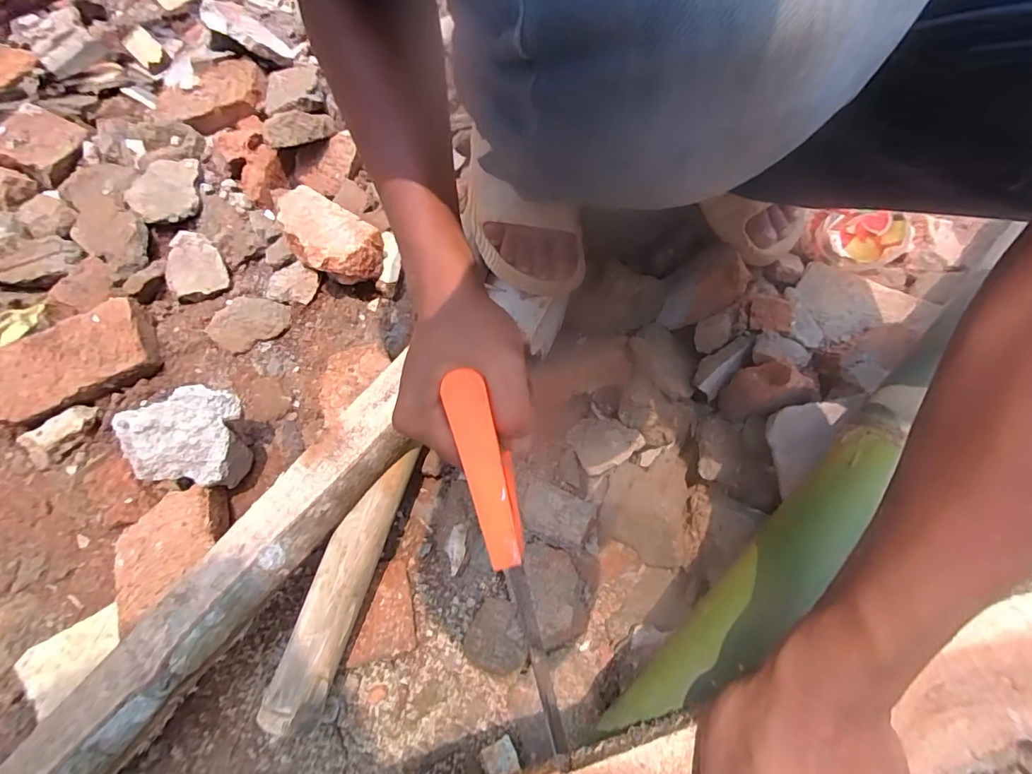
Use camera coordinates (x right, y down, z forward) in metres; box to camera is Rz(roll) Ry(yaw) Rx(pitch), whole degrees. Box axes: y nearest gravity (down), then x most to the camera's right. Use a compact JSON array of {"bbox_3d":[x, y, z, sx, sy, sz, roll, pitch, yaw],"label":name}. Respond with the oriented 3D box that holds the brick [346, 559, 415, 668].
[{"bbox_3d":[-0.114,0.213,0.453,0.048,0.022,0.090,15,67,10],"label":"brick"}]

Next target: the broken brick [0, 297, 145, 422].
[{"bbox_3d":[-0.484,-0.028,0.521,0.160,0.036,0.080,-27,67,-9],"label":"broken brick"}]

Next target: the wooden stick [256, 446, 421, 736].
[{"bbox_3d":[-0.148,0.162,0.418,0.040,0.021,0.228,14,67,9],"label":"wooden stick"}]

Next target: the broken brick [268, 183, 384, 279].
[{"bbox_3d":[-0.227,-0.178,0.572,0.158,0.049,0.077,36,72,17],"label":"broken brick"}]

